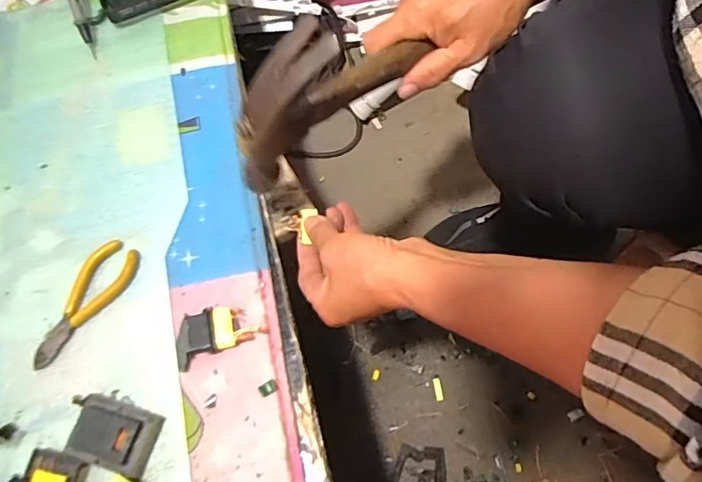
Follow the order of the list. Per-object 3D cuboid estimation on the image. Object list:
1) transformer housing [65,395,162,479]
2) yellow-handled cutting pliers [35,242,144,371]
[{"bbox_3d":[-0.166,0.132,0.354,0.059,0.022,0.040,14,71,8],"label":"transformer housing"},{"bbox_3d":[-0.207,0.048,0.397,0.040,0.006,0.107,30,73,13],"label":"yellow-handled cutting pliers"}]

